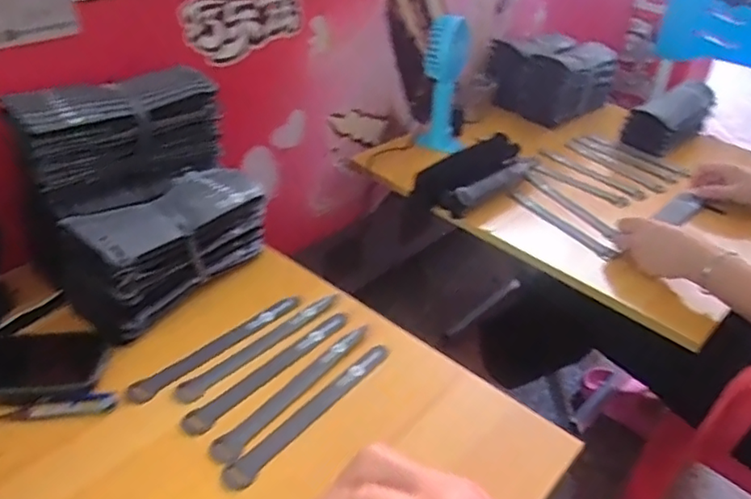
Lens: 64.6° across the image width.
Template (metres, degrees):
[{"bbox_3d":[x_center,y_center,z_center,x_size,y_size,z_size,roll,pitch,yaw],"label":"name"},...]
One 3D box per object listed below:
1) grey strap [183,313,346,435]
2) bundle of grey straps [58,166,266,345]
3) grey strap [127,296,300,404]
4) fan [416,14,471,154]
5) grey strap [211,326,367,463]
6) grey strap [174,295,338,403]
[{"bbox_3d":[-0.096,0.109,0.570,0.024,0.007,0.198,29,43,30],"label":"grey strap"},{"bbox_3d":[-0.221,-0.011,0.650,0.099,0.100,0.221,22,40,24],"label":"bundle of grey straps"},{"bbox_3d":[-0.156,0.095,0.593,0.025,0.008,0.190,31,45,34],"label":"grey strap"},{"bbox_3d":[0.117,-0.272,1.003,0.077,0.230,0.079,5,36,2],"label":"fan"},{"bbox_3d":[-0.075,0.126,0.549,0.023,0.006,0.186,32,48,22],"label":"grey strap"},{"bbox_3d":[-0.111,0.092,0.595,0.025,0.010,0.193,31,44,32],"label":"grey strap"}]

